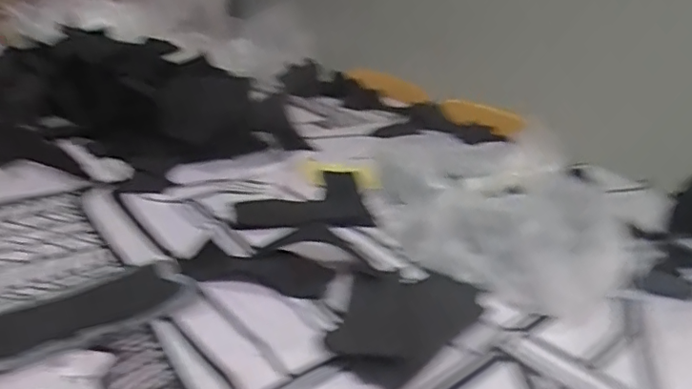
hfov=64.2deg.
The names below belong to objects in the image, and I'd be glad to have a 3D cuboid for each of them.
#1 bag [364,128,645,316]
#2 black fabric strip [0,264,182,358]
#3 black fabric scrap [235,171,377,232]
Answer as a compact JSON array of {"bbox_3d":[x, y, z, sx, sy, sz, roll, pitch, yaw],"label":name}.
[{"bbox_3d":[0.211,0.012,0.797,0.297,0.117,0.421,-5,25,-24],"label":"bag"},{"bbox_3d":[-0.268,0.117,0.550,0.195,0.014,0.084,-16,31,-42],"label":"black fabric strip"},{"bbox_3d":[-0.074,0.001,0.898,0.202,0.019,0.223,0,23,-13],"label":"black fabric scrap"}]

